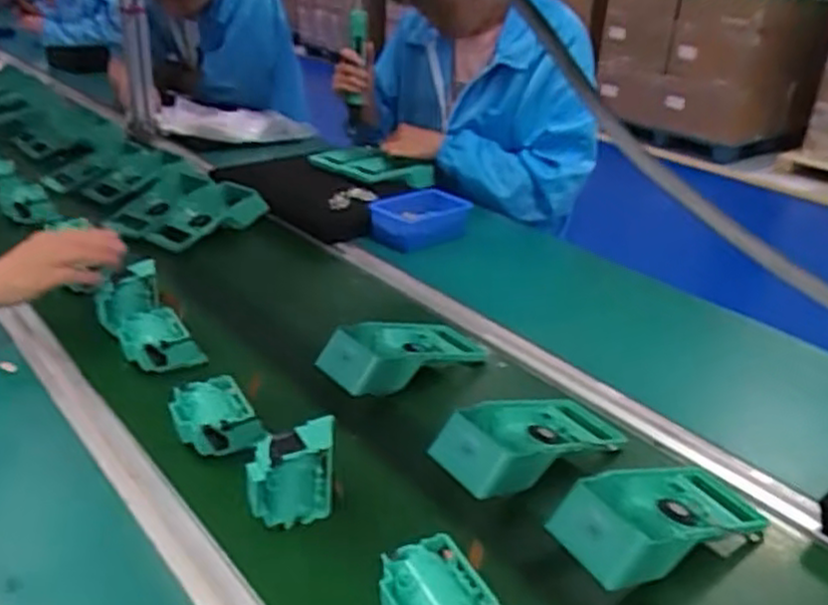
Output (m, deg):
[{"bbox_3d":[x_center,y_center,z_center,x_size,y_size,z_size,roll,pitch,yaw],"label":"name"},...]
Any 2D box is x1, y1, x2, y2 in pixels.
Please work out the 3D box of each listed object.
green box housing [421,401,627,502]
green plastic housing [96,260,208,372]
[{"bbox_3d":[0.111,0.125,0.699,0.194,0.055,0.094,-16,33,-30],"label":"green box housing"},{"bbox_3d":[-0.293,0.023,0.825,0.068,0.051,0.135,-17,51,-38],"label":"green plastic housing"}]

